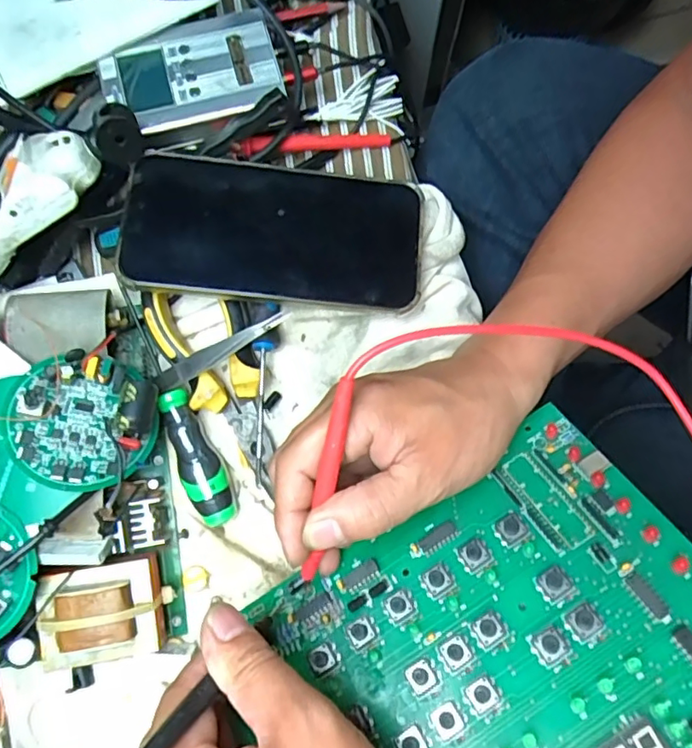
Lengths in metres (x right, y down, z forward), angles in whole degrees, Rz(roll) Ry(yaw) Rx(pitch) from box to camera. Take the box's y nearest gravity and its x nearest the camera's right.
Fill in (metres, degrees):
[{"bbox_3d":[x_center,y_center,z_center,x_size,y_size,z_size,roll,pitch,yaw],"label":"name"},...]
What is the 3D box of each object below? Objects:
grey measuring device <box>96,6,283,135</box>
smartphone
[{"bbox_3d":[-0.090,-0.176,0.331,0.098,0.014,0.062,-19,82,-2],"label":"grey measuring device"},{"bbox_3d":[-0.038,-0.078,0.314,0.159,0.009,0.078,5,81,-6],"label":"smartphone"}]

